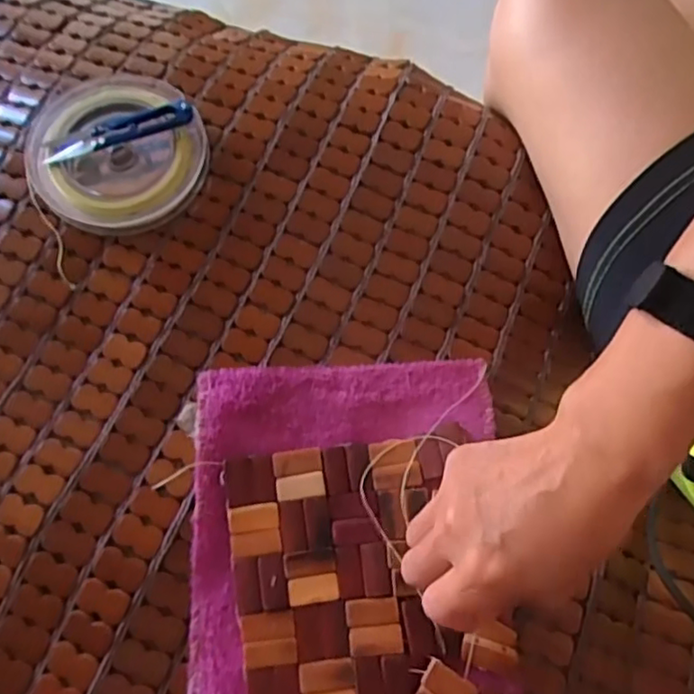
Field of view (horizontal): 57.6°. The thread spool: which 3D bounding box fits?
[{"bbox_3d":[-0.158,-0.140,0.429,0.113,0.028,0.131,-21,71,-5],"label":"thread spool"}]

